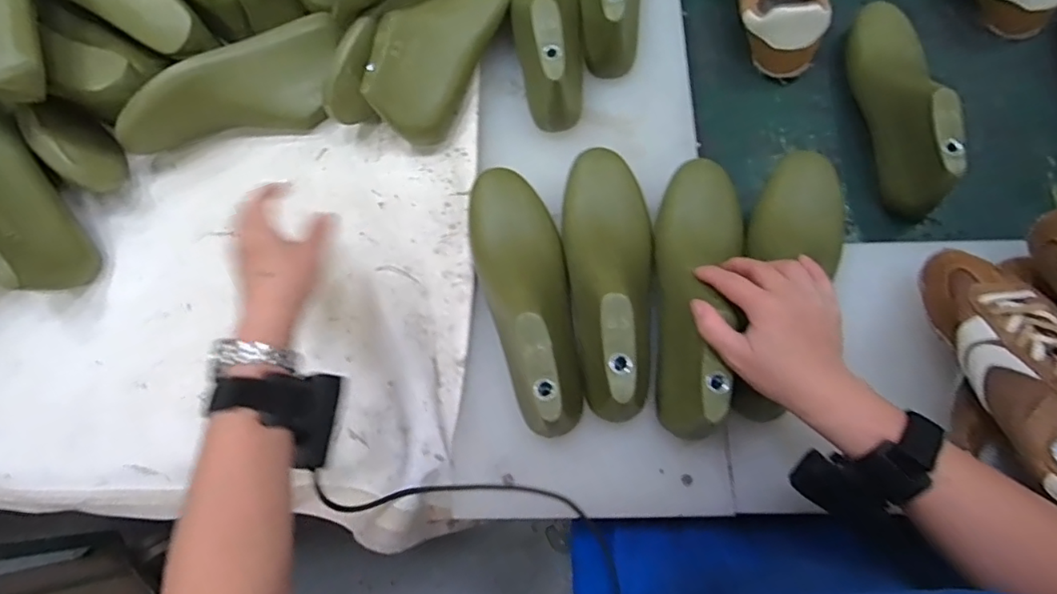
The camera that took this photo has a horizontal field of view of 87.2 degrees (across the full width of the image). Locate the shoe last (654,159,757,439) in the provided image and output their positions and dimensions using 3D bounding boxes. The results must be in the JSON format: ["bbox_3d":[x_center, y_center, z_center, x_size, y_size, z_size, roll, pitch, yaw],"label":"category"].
[{"bbox_3d":[0.146,-0.012,0.478,0.076,0.074,0.250,8,67,4],"label":"shoe last"}]

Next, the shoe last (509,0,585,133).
[{"bbox_3d":[0.020,-0.301,0.586,0.069,0.097,0.256,-6,73,2],"label":"shoe last"}]

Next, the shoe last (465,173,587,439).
[{"bbox_3d":[-0.005,-0.008,0.493,0.080,0.095,0.255,-12,72,0],"label":"shoe last"}]

